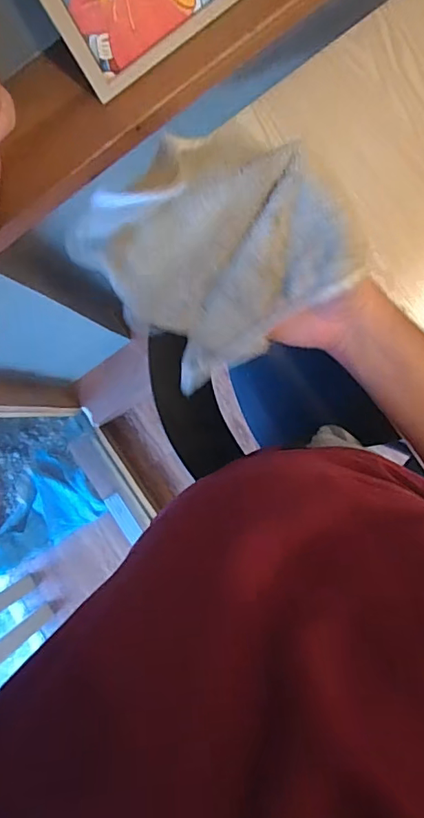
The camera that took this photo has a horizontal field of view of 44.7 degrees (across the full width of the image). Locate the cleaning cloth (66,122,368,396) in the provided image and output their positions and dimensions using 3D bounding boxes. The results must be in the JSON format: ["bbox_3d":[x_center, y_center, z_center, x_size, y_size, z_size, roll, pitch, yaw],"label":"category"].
[{"bbox_3d":[0.010,-0.099,0.335,0.152,0.046,0.147,-27,129,13],"label":"cleaning cloth"}]

